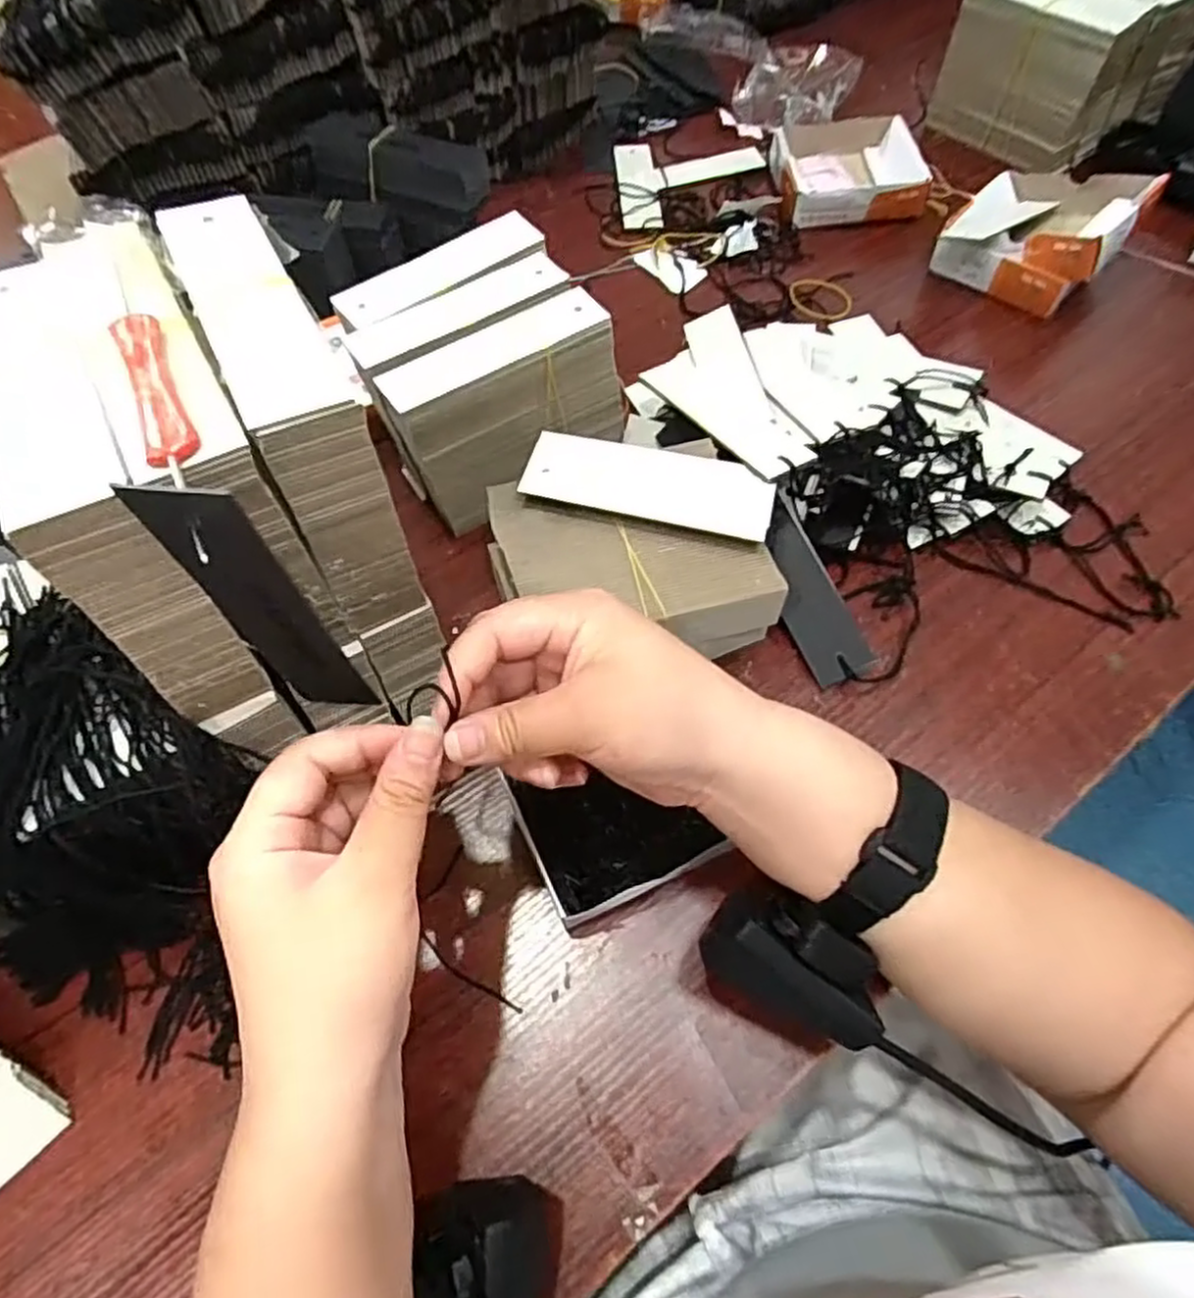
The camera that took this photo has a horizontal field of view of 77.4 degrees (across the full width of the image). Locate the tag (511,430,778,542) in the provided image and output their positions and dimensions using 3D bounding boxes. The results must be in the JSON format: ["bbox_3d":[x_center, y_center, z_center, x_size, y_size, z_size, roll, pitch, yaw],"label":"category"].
[{"bbox_3d":[0.028,-0.087,0.391,0.126,0.007,0.050,13,54,6],"label":"tag"}]

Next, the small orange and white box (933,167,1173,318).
[{"bbox_3d":[0.342,-0.324,0.573,0.117,0.059,0.137,33,66,18],"label":"small orange and white box"}]

